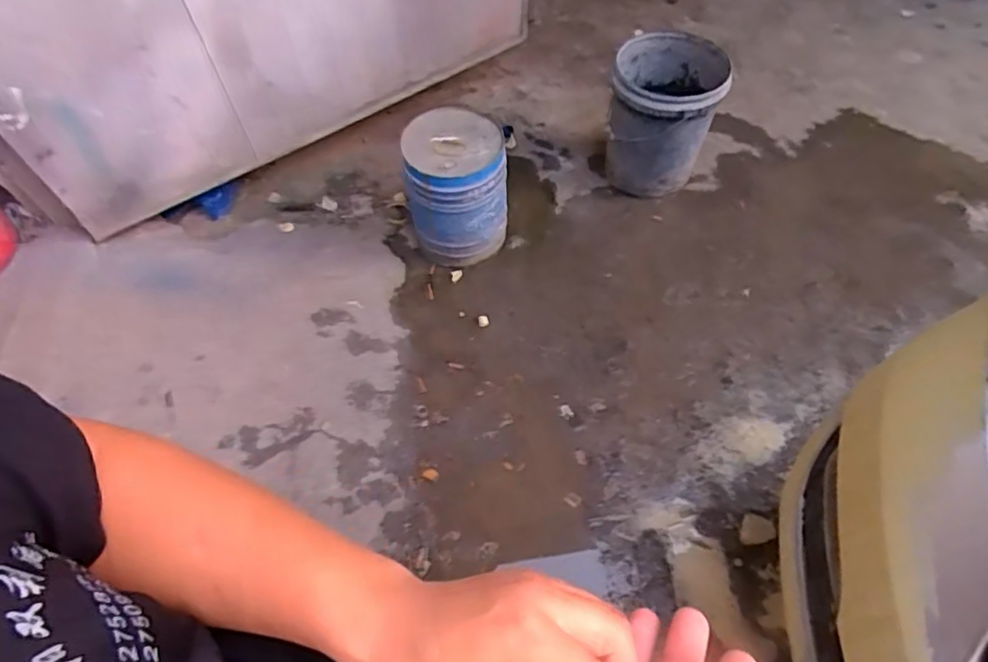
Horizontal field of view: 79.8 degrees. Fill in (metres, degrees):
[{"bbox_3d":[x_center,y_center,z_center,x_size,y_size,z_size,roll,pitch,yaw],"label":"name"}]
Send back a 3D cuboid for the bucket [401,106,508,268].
[{"bbox_3d":[-0.099,-0.390,1.619,0.254,0.372,0.276,0,58,0],"label":"bucket"}]

